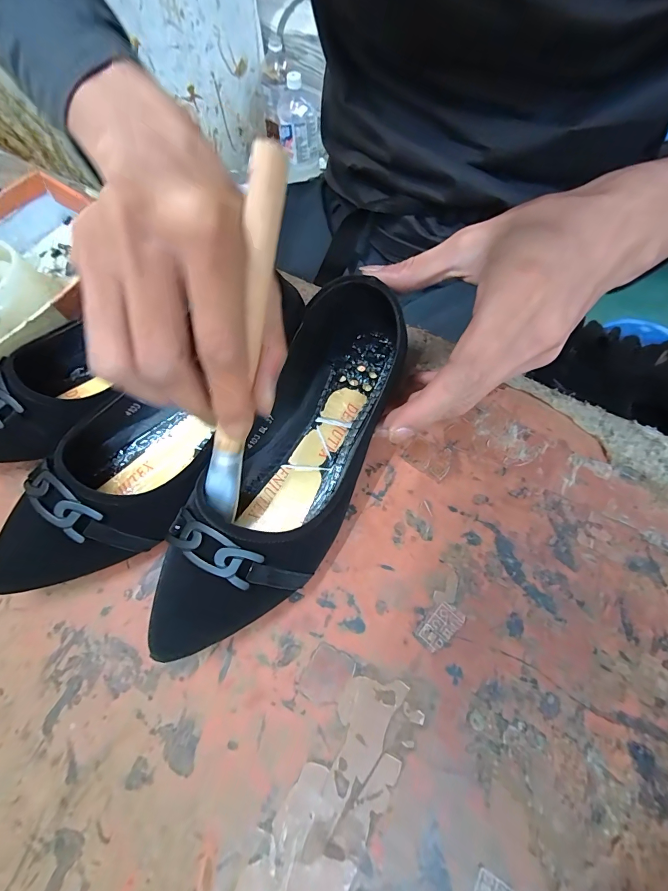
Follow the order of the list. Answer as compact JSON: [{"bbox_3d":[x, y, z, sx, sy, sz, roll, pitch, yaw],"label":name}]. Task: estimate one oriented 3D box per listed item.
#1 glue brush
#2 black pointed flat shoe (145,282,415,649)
[{"bbox_3d":[-0.045,-0.036,0.171,0.017,0.174,0.011,23,27,11],"label":"glue brush"},{"bbox_3d":[-0.021,0.002,0.211,0.078,0.061,0.241,23,70,11],"label":"black pointed flat shoe"}]

